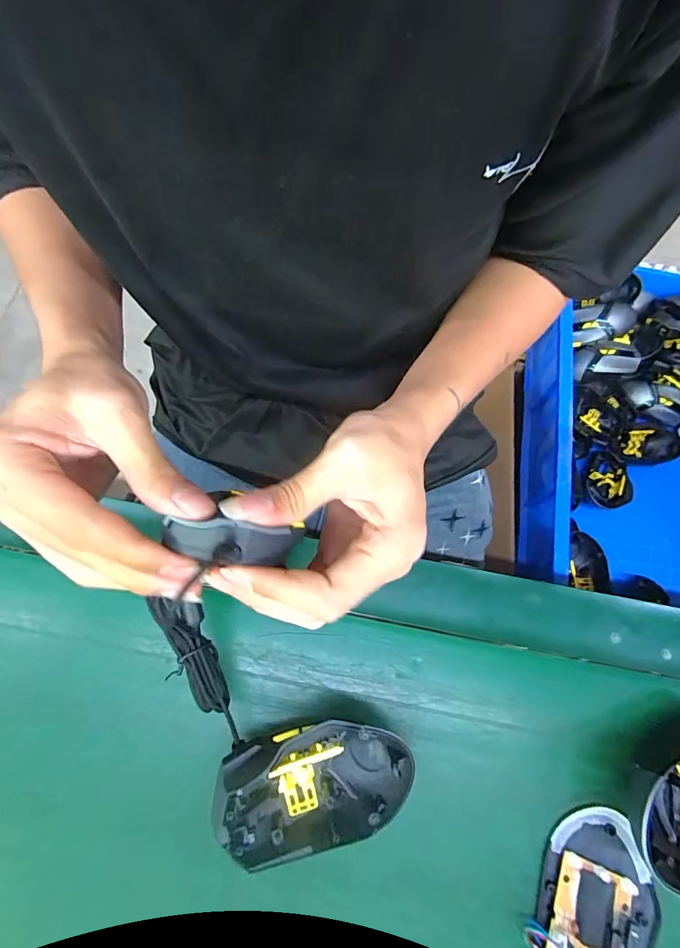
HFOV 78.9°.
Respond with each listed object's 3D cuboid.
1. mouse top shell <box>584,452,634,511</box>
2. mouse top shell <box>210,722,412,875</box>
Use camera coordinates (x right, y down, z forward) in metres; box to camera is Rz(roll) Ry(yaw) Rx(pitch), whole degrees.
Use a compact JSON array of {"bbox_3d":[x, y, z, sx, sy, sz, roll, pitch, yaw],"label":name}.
[{"bbox_3d":[0.447,0.012,0.696,0.071,0.032,0.102,15,72,4],"label":"mouse top shell"},{"bbox_3d":[-0.014,0.192,0.259,0.114,0.050,0.067,-9,72,-4],"label":"mouse top shell"}]

